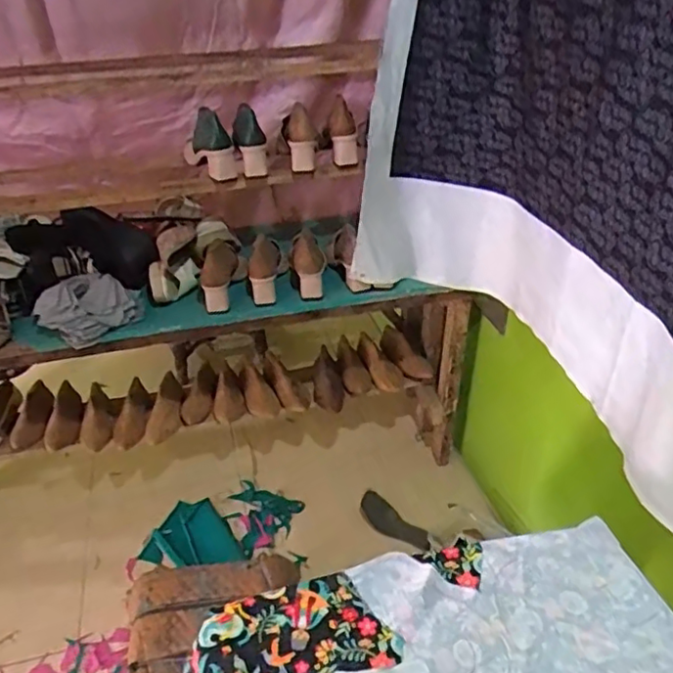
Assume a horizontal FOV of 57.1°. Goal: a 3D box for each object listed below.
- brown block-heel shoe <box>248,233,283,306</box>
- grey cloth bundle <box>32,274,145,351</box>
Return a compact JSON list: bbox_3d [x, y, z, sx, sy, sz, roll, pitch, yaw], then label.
[{"bbox_3d":[-0.160,-0.146,1.365,0.060,0.065,0.165,0,58,1],"label":"brown block-heel shoe"},{"bbox_3d":[-0.520,-0.065,1.297,0.202,0.073,0.169,-20,39,-25],"label":"grey cloth bundle"}]

